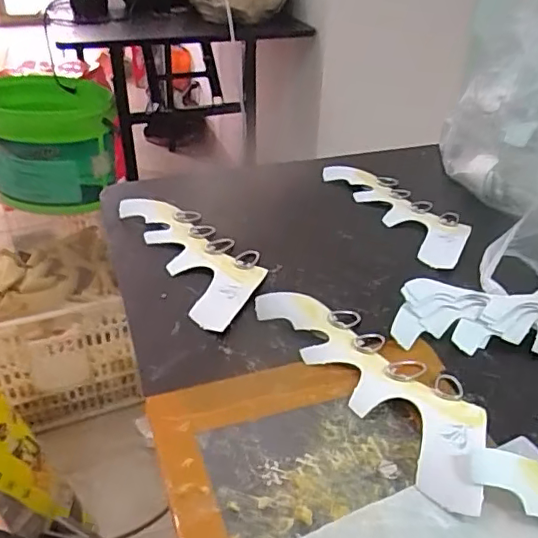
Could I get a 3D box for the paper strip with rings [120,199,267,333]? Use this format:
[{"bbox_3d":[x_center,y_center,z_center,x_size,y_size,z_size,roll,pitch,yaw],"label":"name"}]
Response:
[{"bbox_3d":[-0.068,-0.017,0.548,0.085,0.011,0.216,-14,39,-27],"label":"paper strip with rings"}]

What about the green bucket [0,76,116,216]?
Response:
[{"bbox_3d":[-0.561,-0.321,1.459,0.323,0.254,0.363,-12,38,-18],"label":"green bucket"}]

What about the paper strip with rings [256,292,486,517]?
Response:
[{"bbox_3d":[0.079,0.075,0.414,0.075,0.019,0.222,-19,40,-26],"label":"paper strip with rings"}]

